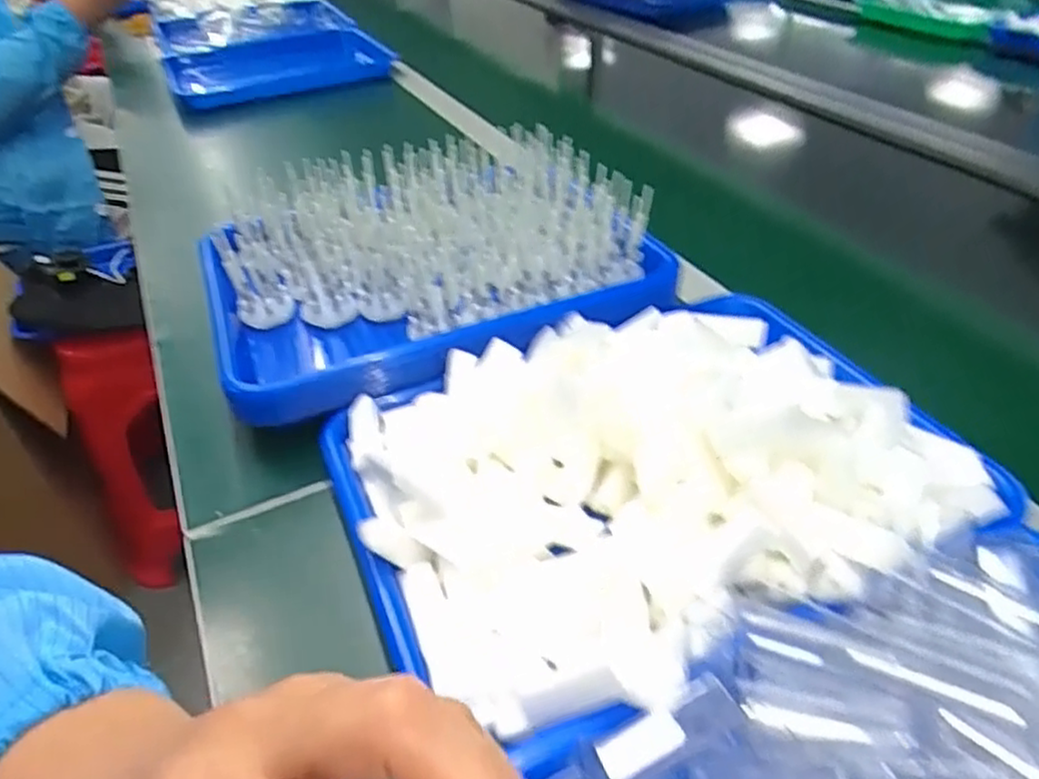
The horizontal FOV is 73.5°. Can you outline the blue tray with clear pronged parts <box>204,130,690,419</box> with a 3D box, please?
[{"bbox_3d":[-0.070,-0.100,0.541,0.329,0.092,0.249,-15,41,-15],"label":"blue tray with clear pronged parts"}]

